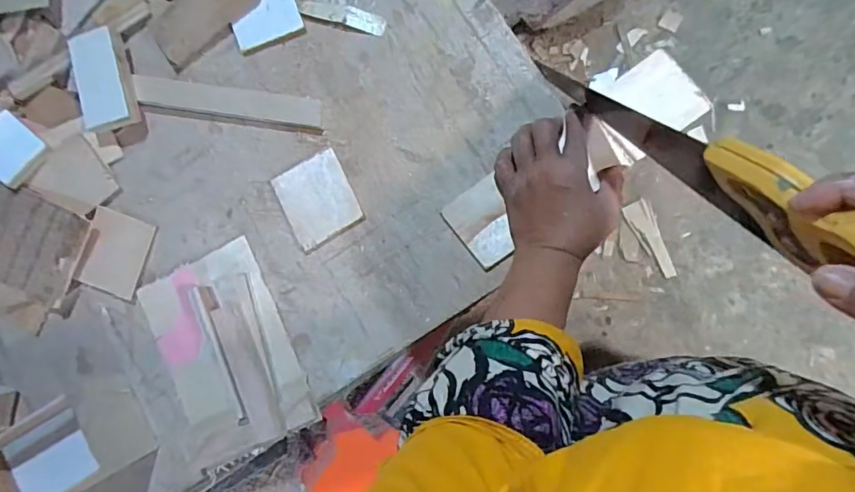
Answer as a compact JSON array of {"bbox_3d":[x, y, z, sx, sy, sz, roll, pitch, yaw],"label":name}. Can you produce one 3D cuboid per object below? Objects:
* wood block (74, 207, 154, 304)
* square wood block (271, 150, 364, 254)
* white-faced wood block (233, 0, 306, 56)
[{"bbox_3d":[-0.341,0.009,0.547,0.069,0.012,0.086,17,90,11],"label":"wood block"},{"bbox_3d":[-0.113,-0.046,0.516,0.074,0.006,0.085,-28,82,8],"label":"square wood block"},{"bbox_3d":[-0.173,-0.242,0.528,0.073,0.008,0.061,-21,83,9],"label":"white-faced wood block"}]

